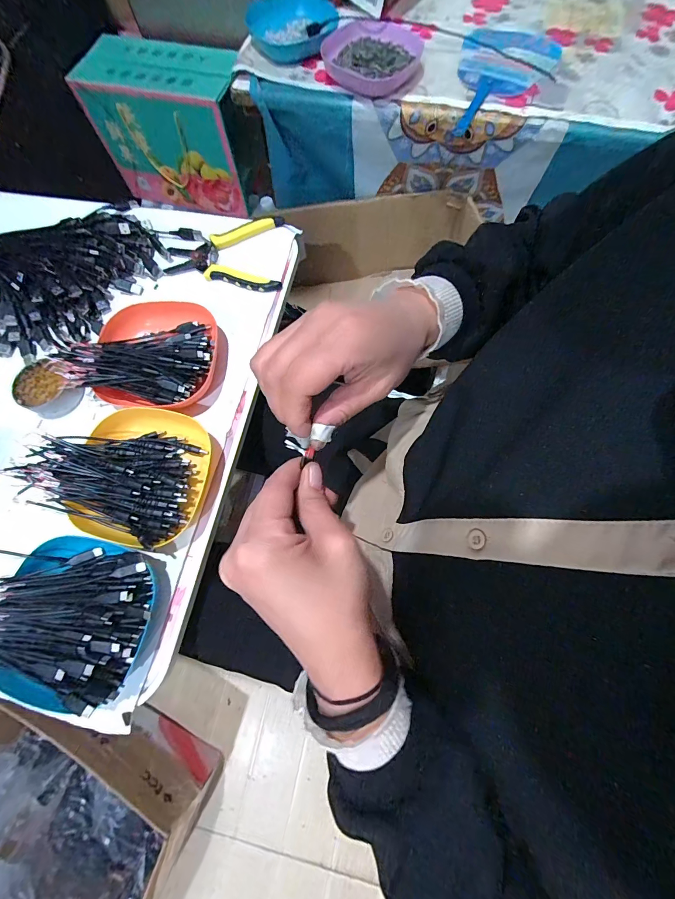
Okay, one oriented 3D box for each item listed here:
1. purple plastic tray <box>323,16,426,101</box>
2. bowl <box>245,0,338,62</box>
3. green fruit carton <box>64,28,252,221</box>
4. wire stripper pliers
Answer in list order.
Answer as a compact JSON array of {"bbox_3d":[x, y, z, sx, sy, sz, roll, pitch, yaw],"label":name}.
[{"bbox_3d":[0.055,-0.601,0.540,0.149,0.032,0.131,10,73,4],"label":"purple plastic tray"},{"bbox_3d":[-0.073,-0.680,0.563,0.139,0.036,0.121,1,72,2],"label":"bowl"},{"bbox_3d":[-0.364,-0.715,0.803,0.321,0.241,0.134,15,73,6],"label":"green fruit carton"},{"bbox_3d":[-0.148,-0.263,0.467,0.155,0.016,0.113,5,73,3],"label":"wire stripper pliers"}]

